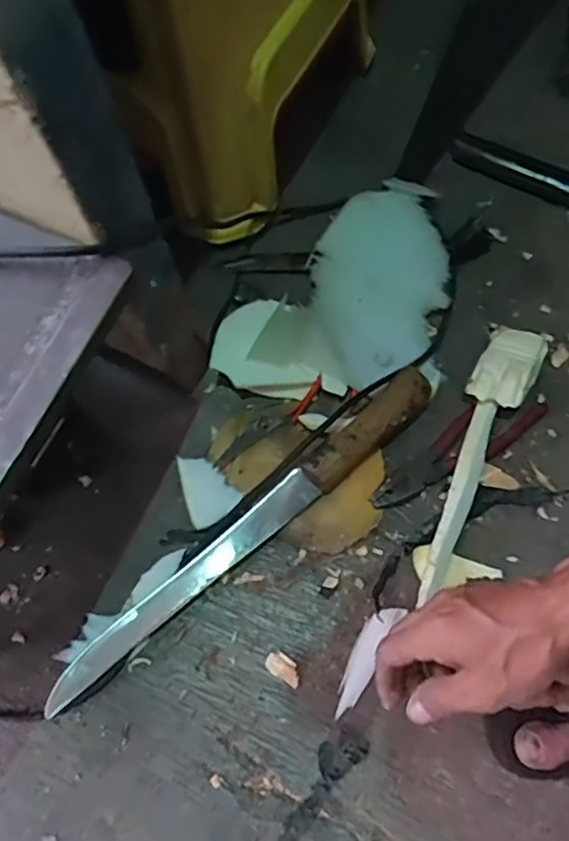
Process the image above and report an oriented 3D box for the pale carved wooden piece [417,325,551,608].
[{"bbox_3d":[0.173,0.024,0.568,0.053,0.039,0.282,28,70,12],"label":"pale carved wooden piece"}]

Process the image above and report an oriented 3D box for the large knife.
[{"bbox_3d":[-0.032,0.098,0.541,0.431,0.049,0.043,-38,72,-14],"label":"large knife"}]

